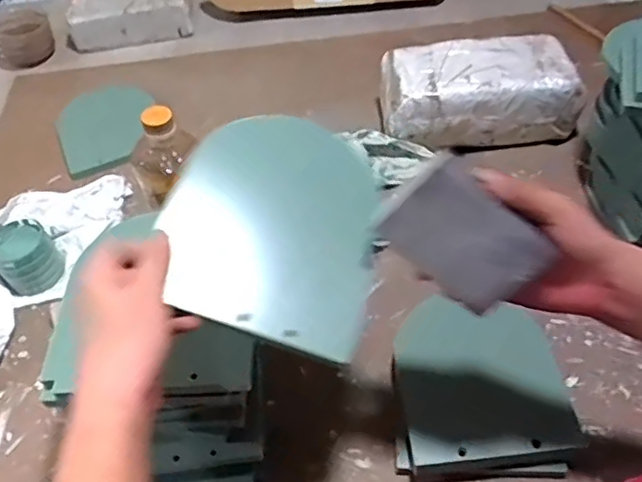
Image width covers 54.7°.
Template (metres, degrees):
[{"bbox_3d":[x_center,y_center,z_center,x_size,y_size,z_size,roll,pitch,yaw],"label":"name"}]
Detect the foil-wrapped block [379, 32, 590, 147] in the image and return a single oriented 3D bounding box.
[{"bbox_3d":[0.195,-0.181,0.756,0.234,0.103,0.090,-1,49,4],"label":"foil-wrapped block"}]

